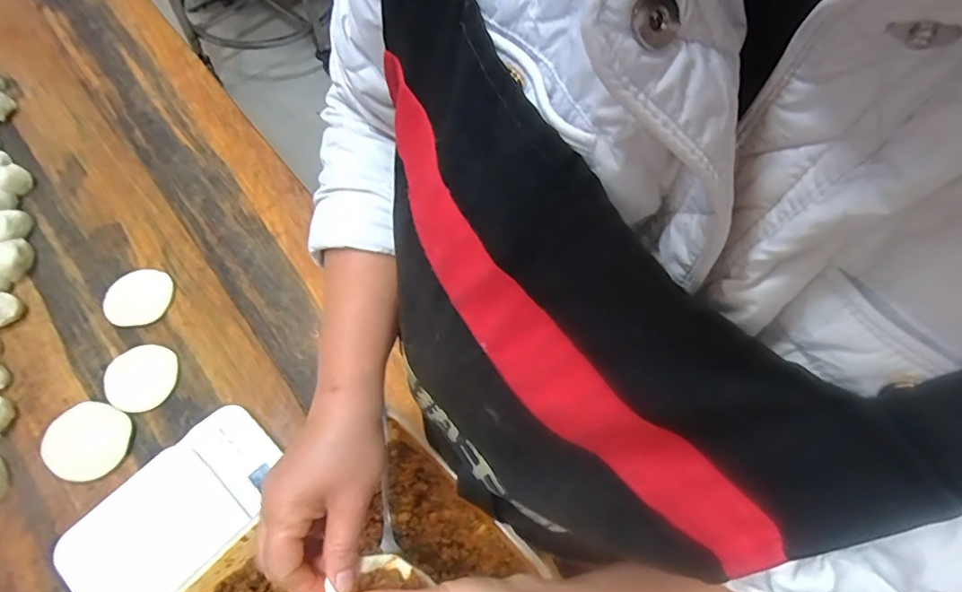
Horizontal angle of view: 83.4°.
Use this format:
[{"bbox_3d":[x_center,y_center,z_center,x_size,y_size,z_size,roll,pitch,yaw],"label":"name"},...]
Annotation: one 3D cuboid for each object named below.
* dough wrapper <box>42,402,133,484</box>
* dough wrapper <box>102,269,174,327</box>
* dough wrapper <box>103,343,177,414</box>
[{"bbox_3d":[-0.408,0.150,0.558,0.079,0.011,0.076,1,63,-2],"label":"dough wrapper"},{"bbox_3d":[-0.405,0.001,0.639,0.067,0.006,0.073,2,72,-5],"label":"dough wrapper"},{"bbox_3d":[-0.374,0.090,0.594,0.071,0.011,0.074,1,63,-2],"label":"dough wrapper"}]

